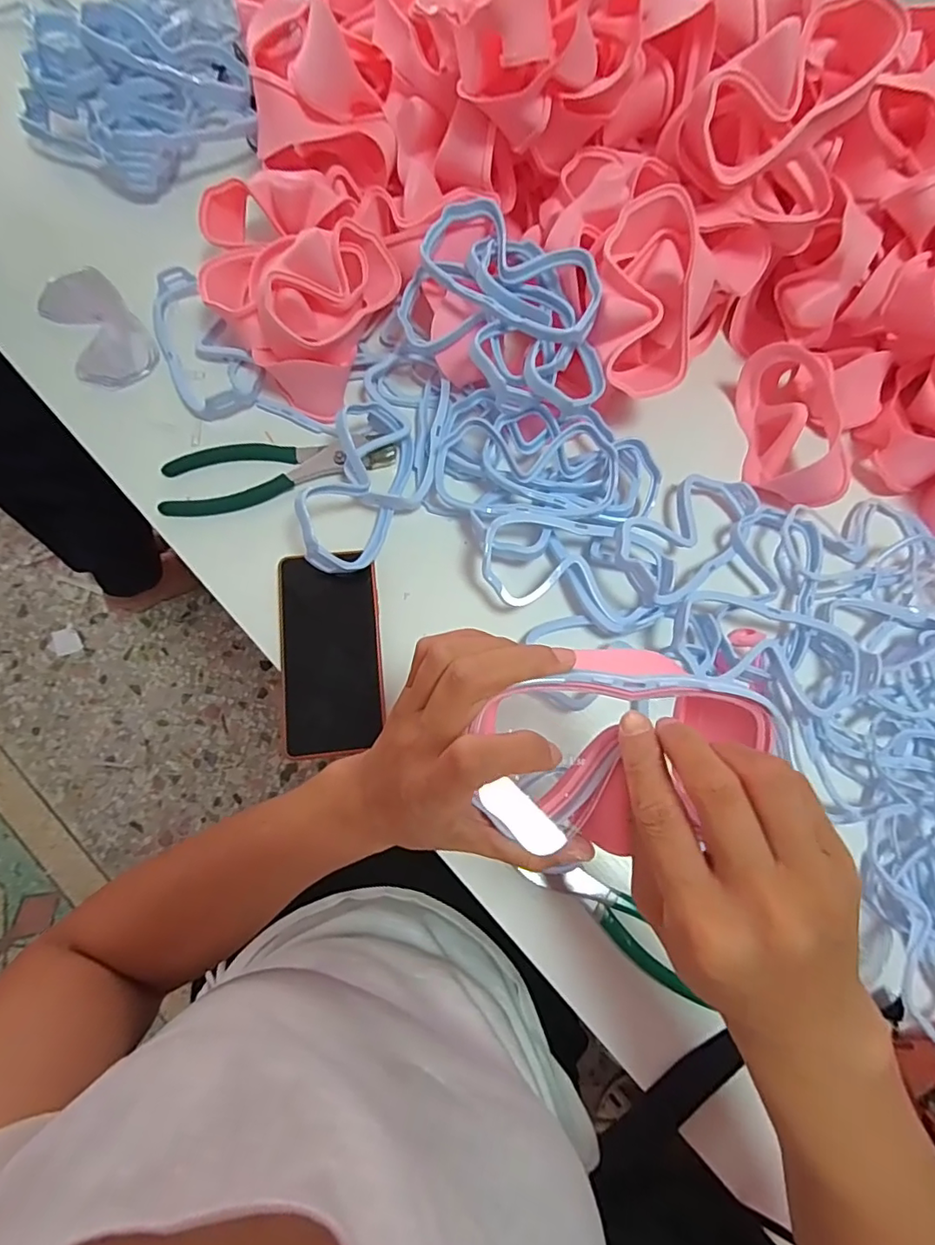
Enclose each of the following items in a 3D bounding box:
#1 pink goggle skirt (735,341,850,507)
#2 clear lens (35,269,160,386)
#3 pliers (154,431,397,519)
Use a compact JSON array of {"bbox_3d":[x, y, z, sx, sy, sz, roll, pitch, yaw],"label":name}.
[{"bbox_3d":[0.289,-0.175,0.484,0.070,0.066,0.147,2,74,-3],"label":"pink goggle skirt"},{"bbox_3d":[-0.344,-0.272,0.516,0.068,0.025,0.129,-35,80,-12],"label":"clear lens"},{"bbox_3d":[-0.162,-0.134,0.476,0.194,0.026,0.071,-4,75,-5],"label":"pliers"}]

